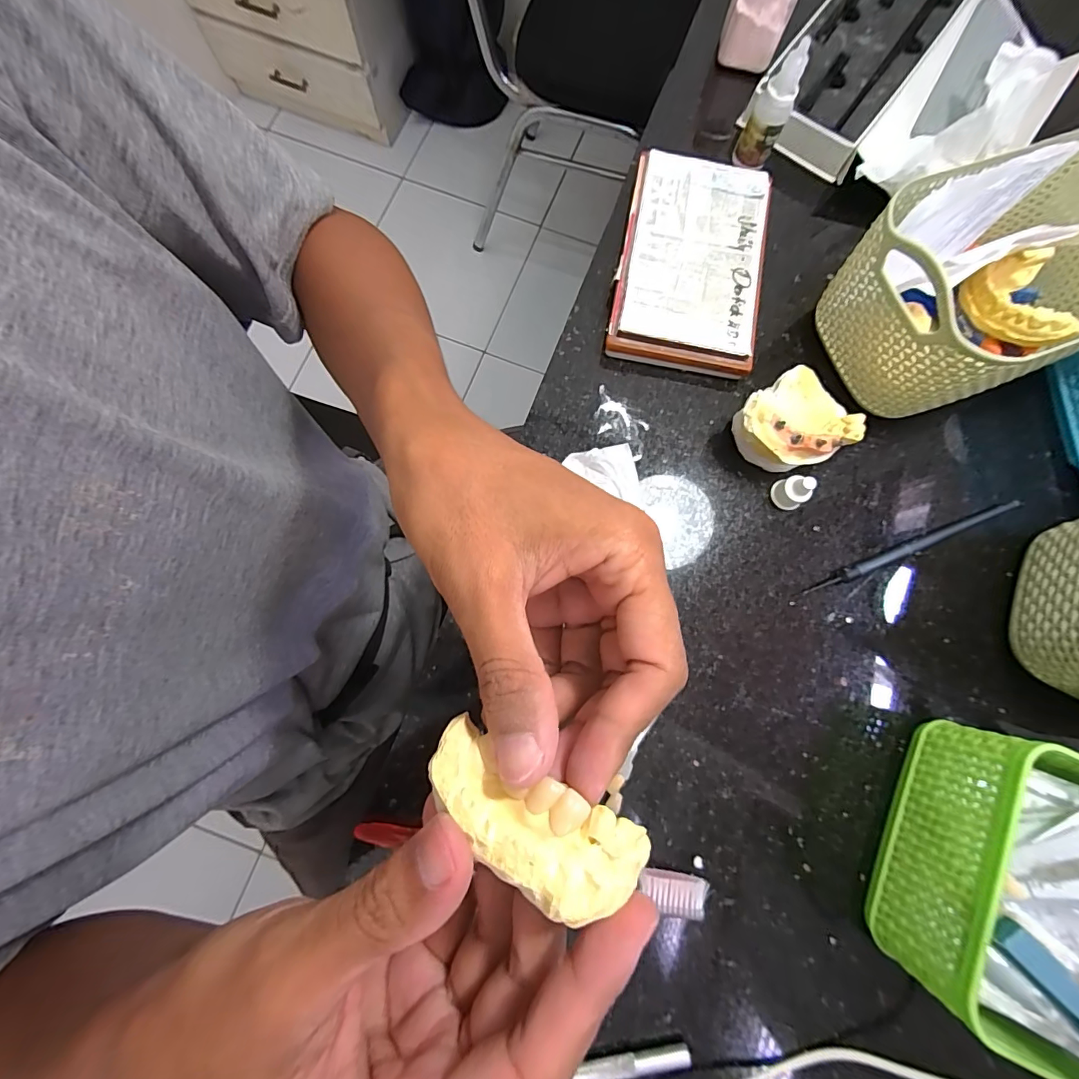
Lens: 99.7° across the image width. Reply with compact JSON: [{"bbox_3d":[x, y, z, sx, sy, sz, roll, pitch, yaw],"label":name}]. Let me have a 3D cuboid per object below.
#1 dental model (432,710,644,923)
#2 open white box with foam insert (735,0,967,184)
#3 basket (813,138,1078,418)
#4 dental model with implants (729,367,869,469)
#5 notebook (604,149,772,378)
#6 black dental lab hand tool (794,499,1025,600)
[{"bbox_3d":[-0.003,0.078,0.126,0.062,0.020,0.026,26,55,14],"label":"dental model"},{"bbox_3d":[0.249,-0.380,0.353,0.088,0.025,0.215,35,81,6],"label":"open white box with foam insert"},{"bbox_3d":[0.273,-0.154,0.278,0.173,0.094,0.106,-20,80,-4],"label":"basket"},{"bbox_3d":[0.156,-0.070,0.286,0.064,0.041,0.058,-34,81,-6],"label":"dental model with implants"},{"bbox_3d":[0.104,-0.190,0.316,0.096,0.024,0.148,10,79,2],"label":"notebook"},{"bbox_3d":[0.237,0.005,0.290,0.161,0.006,0.007,-21,80,-4],"label":"black dental lab hand tool"}]

